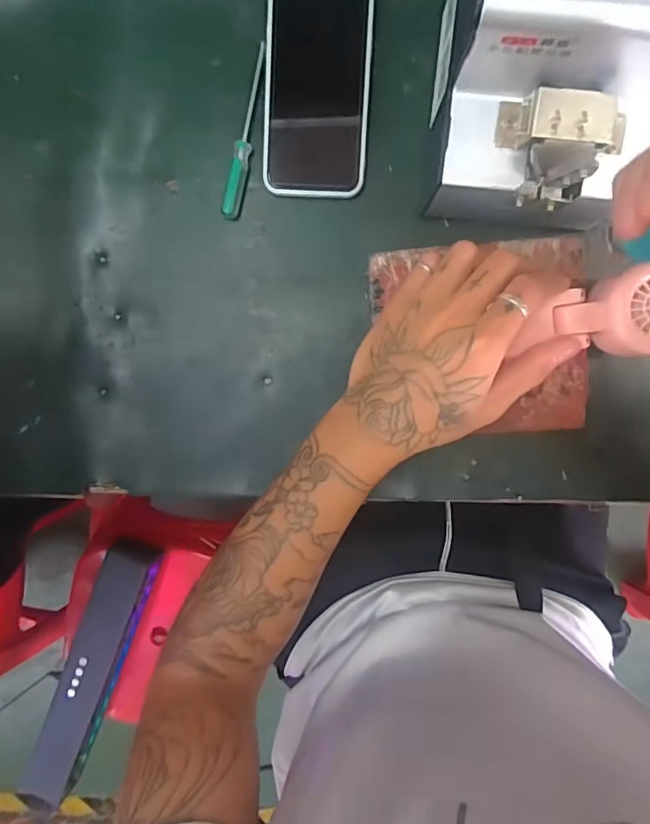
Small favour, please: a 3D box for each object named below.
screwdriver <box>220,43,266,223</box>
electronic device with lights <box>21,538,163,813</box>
[{"bbox_3d":[-0.058,-0.205,0.391,0.013,0.009,0.122,14,97,1],"label":"screwdriver"},{"bbox_3d":[-0.310,0.341,0.713,0.072,0.070,0.368,22,96,0],"label":"electronic device with lights"}]

